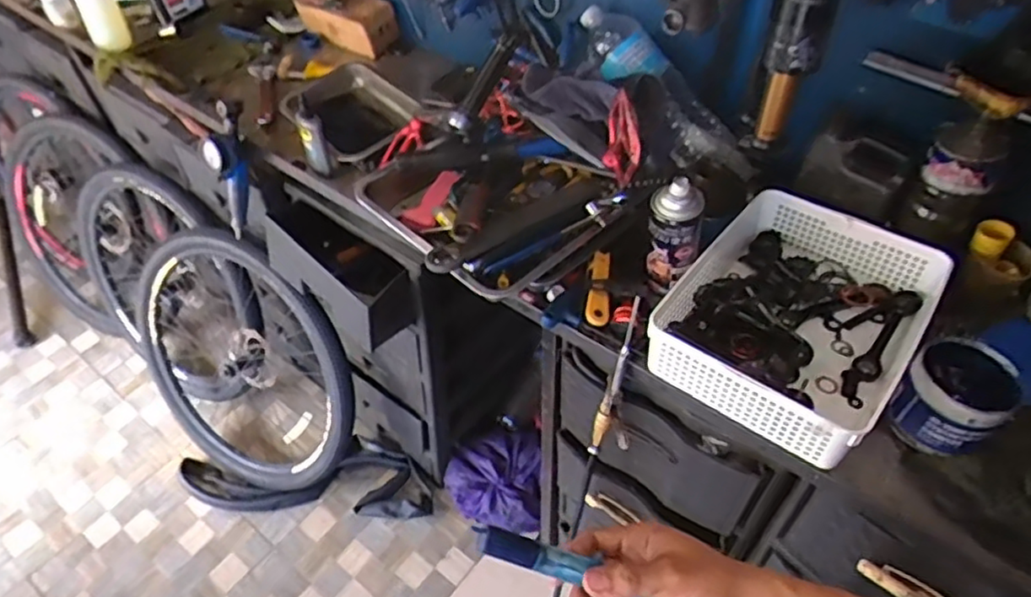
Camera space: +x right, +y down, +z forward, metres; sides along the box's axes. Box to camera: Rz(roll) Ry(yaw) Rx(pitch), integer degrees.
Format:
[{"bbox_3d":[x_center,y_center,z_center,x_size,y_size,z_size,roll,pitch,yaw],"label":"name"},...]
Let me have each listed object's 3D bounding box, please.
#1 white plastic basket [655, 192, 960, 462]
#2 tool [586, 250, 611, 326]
[{"bbox_3d":[0.336,0.017,0.794,0.250,0.090,0.319,31,56,25],"label":"white plastic basket"},{"bbox_3d":[0.110,-0.013,0.876,0.028,0.030,0.116,4,49,6],"label":"tool"}]

